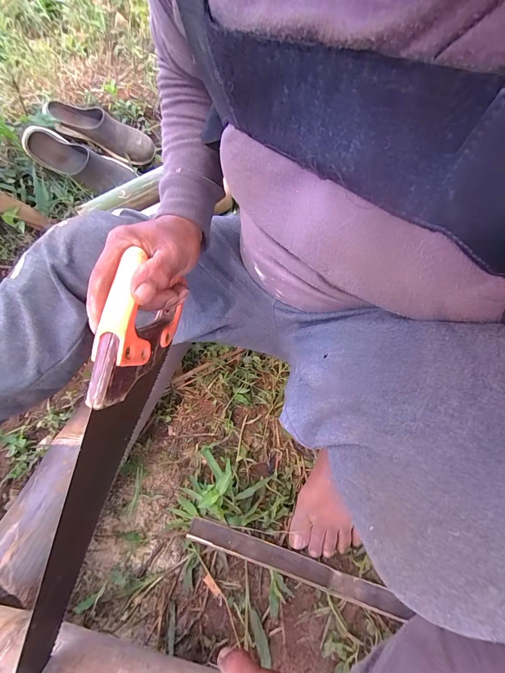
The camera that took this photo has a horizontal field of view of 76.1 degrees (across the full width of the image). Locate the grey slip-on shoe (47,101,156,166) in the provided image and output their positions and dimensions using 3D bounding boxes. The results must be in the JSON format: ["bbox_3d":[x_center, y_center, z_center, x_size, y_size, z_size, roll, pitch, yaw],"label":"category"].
[{"bbox_3d":[-0.396,-0.543,0.849,0.266,0.070,0.079,14,54,-24],"label":"grey slip-on shoe"}]

